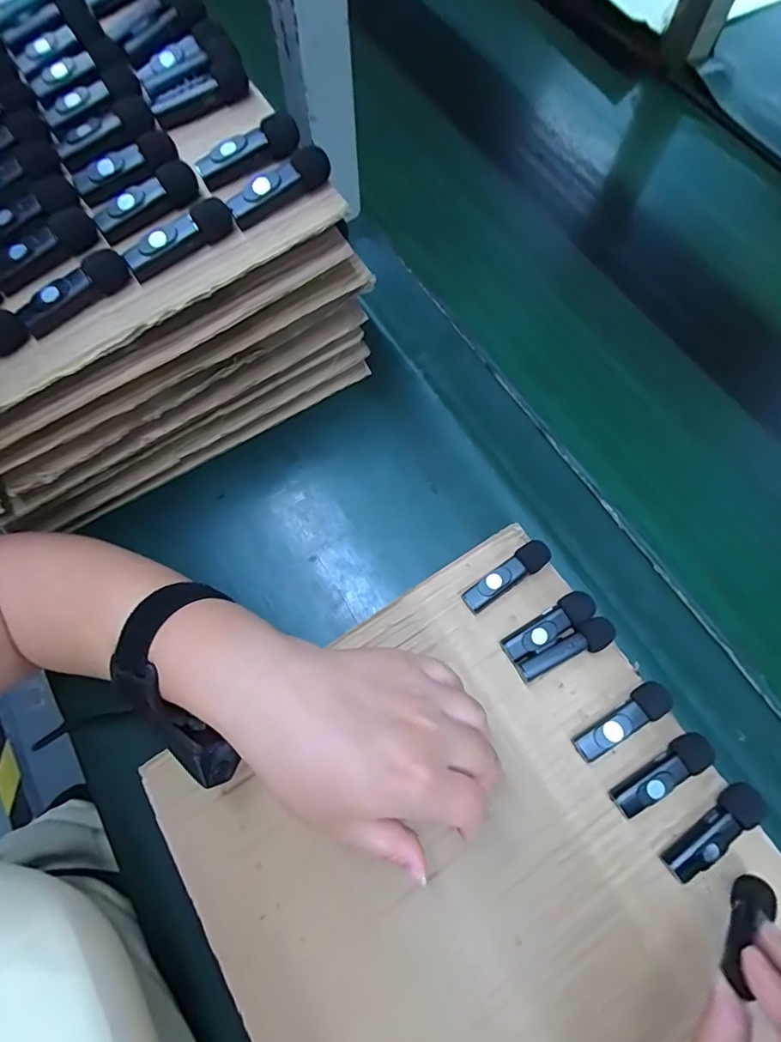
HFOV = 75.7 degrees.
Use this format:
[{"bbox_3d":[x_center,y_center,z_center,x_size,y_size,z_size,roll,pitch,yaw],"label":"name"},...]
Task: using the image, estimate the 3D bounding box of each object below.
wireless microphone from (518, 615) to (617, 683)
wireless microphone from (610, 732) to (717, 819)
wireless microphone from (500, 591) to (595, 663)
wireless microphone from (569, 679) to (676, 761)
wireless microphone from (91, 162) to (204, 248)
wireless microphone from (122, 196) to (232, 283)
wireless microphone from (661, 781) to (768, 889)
[{"bbox_3d":[0.111,0.083,0.317,0.064,0.016,0.018,-29,72,-9],"label":"wireless microphone"},{"bbox_3d":[0.157,0.147,0.293,0.063,0.016,0.018,-29,71,-9],"label":"wireless microphone"},{"bbox_3d":[0.101,0.068,0.322,0.063,0.017,0.018,-30,72,-9],"label":"wireless microphone"},{"bbox_3d":[0.139,0.120,0.301,0.064,0.018,0.018,-32,72,-10],"label":"wireless microphone"},{"bbox_3d":[-0.142,-0.187,0.295,0.063,0.017,0.016,-37,75,-13],"label":"wireless microphone"},{"bbox_3d":[-0.120,-0.161,0.286,0.064,0.016,0.017,-38,75,-13],"label":"wireless microphone"},{"bbox_3d":[0.180,0.174,0.282,0.065,0.018,0.018,-35,72,-11],"label":"wireless microphone"}]

